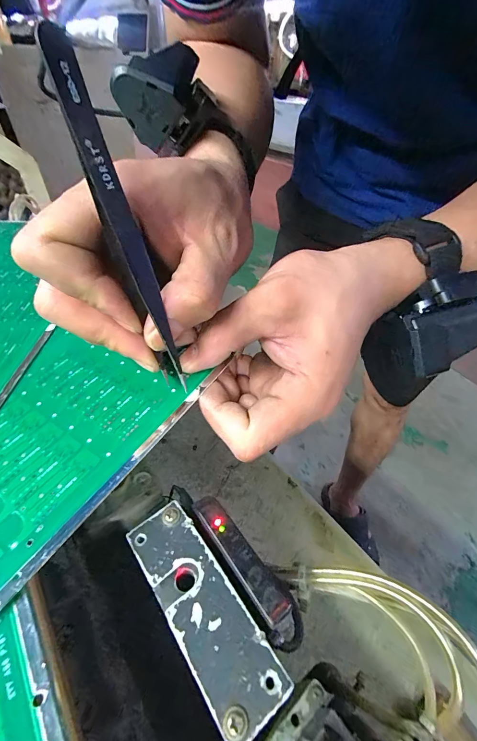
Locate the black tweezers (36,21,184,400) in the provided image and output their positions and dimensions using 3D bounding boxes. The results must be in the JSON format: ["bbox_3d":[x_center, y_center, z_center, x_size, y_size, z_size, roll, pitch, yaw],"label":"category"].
[{"bbox_3d":[-0.043,-0.049,0.121,0.012,0.122,0.007,-29,28,-27],"label":"black tweezers"}]

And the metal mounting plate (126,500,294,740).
[{"bbox_3d":[-0.016,0.090,0.122,0.025,0.006,0.078,-28,52,-27],"label":"metal mounting plate"}]

